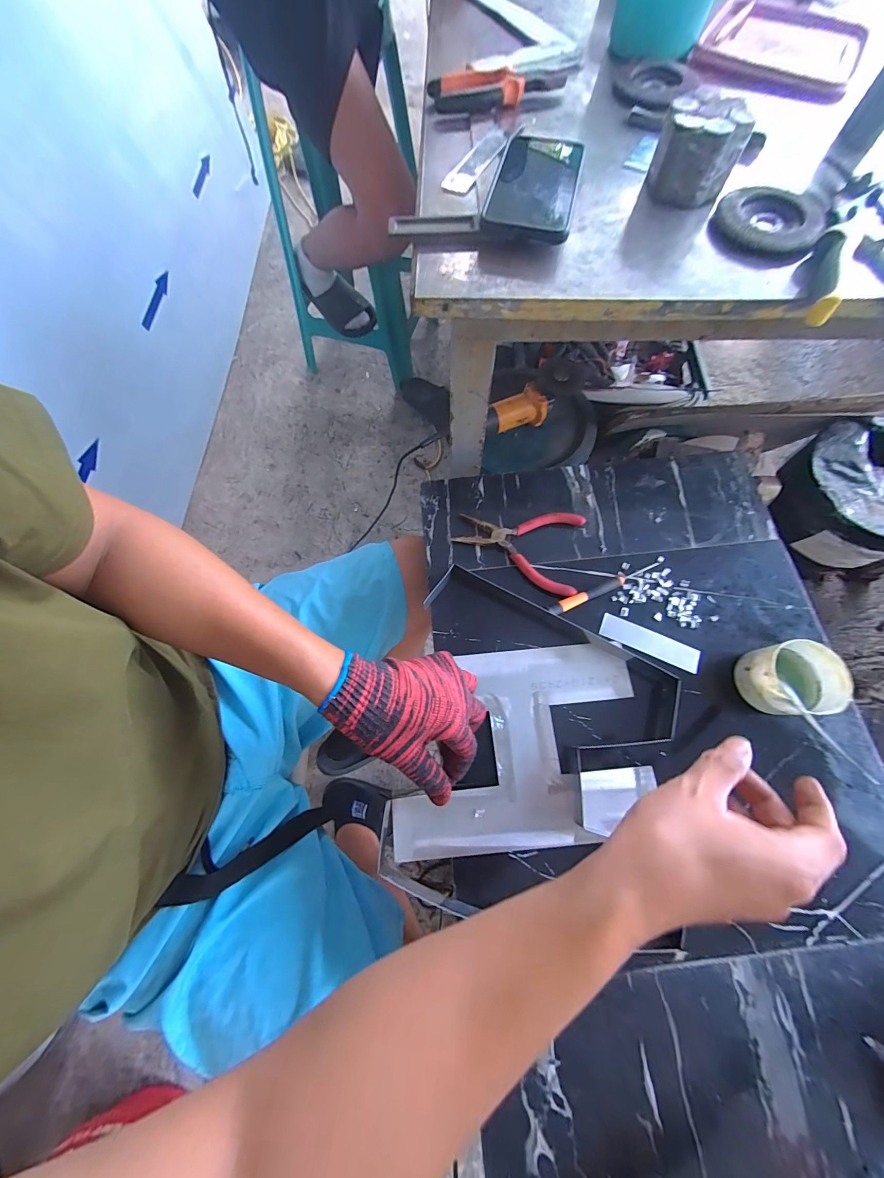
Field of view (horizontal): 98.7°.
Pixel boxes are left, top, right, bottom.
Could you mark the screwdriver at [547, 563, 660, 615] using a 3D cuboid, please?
[{"bbox_3d":[0.179,-0.003,0.418,0.138,0.009,0.012,-25,72,-8],"label":"screwdriver"}]

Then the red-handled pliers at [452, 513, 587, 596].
[{"bbox_3d":[0.086,-0.051,0.437,0.142,0.014,0.098,12,71,5],"label":"red-handled pliers"}]

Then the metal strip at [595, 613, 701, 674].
[{"bbox_3d":[0.220,0.057,0.404,0.101,0.004,0.027,23,74,10],"label":"metal strip"}]

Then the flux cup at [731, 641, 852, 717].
[{"bbox_3d":[0.329,0.086,0.361,0.064,0.053,0.063,0,70,1],"label":"flux cup"}]

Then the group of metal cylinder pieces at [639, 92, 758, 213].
[{"bbox_3d":[0.238,-0.410,0.357,0.075,0.055,0.060,25,73,11],"label":"group of metal cylinder pieces"}]

